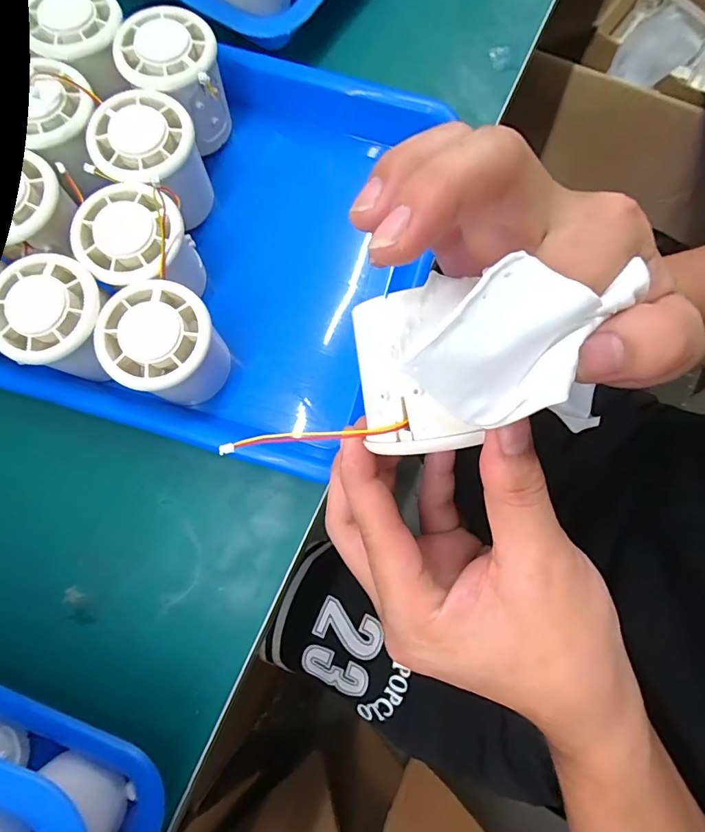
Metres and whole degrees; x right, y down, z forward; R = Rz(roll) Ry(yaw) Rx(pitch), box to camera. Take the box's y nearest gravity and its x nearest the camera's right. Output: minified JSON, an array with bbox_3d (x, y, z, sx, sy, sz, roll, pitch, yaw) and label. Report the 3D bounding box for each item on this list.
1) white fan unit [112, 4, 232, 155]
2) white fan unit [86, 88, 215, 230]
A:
[{"bbox_3d":[-0.105,-0.201,0.287,0.054,0.062,0.057,0,78,0],"label":"white fan unit"},{"bbox_3d":[-0.115,-0.146,0.278,0.054,0.060,0.063,-24,79,-5],"label":"white fan unit"}]

